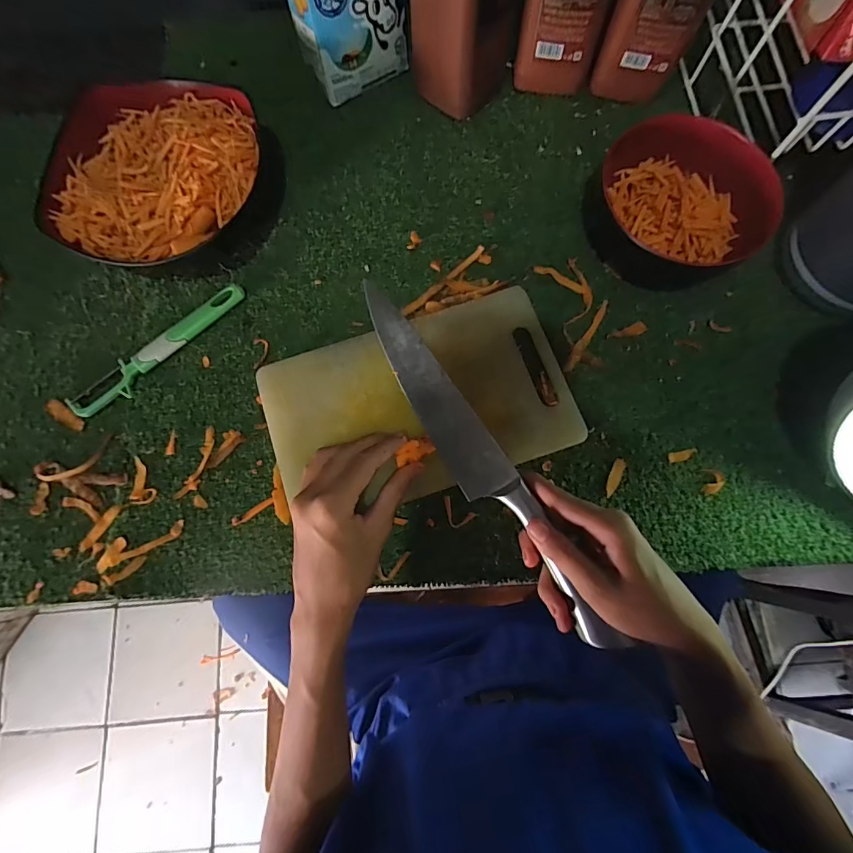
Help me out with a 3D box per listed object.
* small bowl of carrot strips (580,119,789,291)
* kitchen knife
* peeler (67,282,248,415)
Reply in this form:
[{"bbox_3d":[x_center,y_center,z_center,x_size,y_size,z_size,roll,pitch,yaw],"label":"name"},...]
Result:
[{"bbox_3d":[0.214,-0.201,0.384,0.123,0.073,0.135,0,75,1],"label":"small bowl of carrot strips"},{"bbox_3d":[0.037,0.025,0.333,0.036,0.022,0.304,-33,80,-8],"label":"kitchen knife"},{"bbox_3d":[-0.232,-0.066,0.391,0.173,0.012,0.028,-38,78,-9],"label":"peeler"}]

